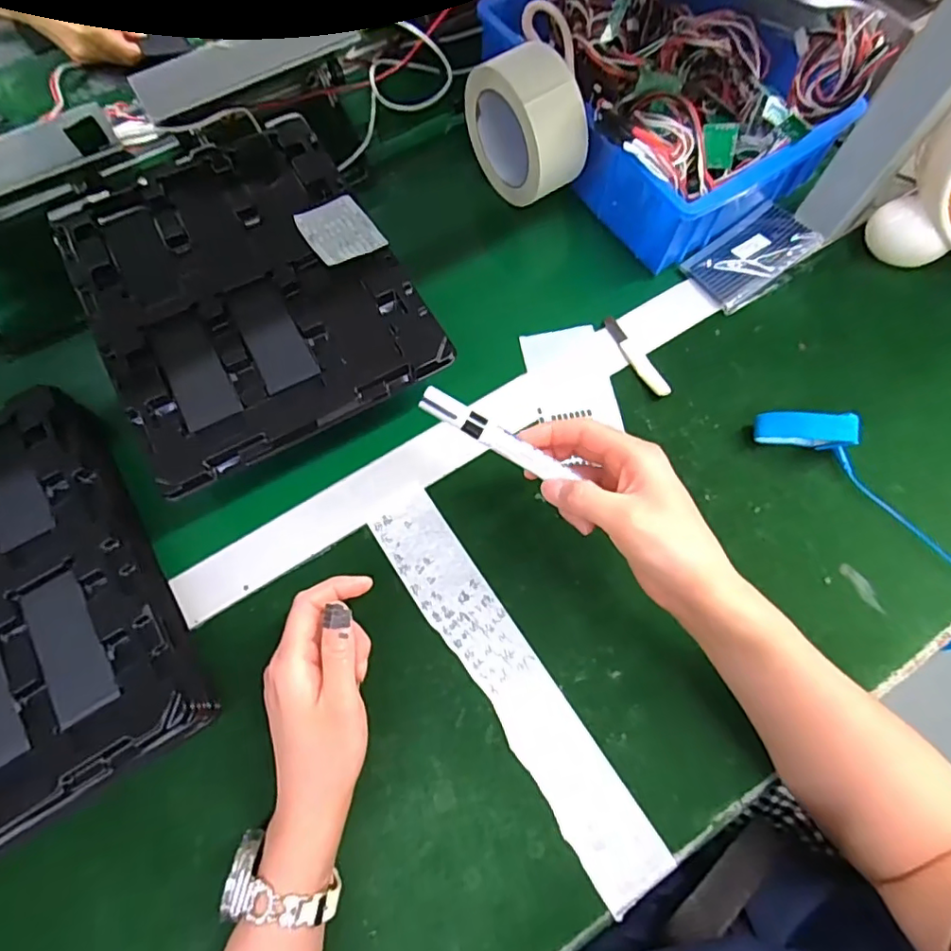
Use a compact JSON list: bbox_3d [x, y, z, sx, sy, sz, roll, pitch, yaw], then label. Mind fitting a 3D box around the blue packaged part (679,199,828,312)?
[{"bbox_3d":[0.249,-0.198,0.510,0.118,0.018,0.066,-37,75,-13],"label":"blue packaged part"}]

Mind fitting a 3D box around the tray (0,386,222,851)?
[{"bbox_3d":[-0.332,0.098,0.379,0.219,0.039,0.274,-30,74,-11],"label":"tray"}]

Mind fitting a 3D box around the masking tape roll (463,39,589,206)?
[{"bbox_3d":[0.044,-0.303,0.493,0.062,0.107,0.109,-27,73,-10],"label":"masking tape roll"}]

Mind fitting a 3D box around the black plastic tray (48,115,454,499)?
[{"bbox_3d":[-0.174,-0.146,0.428,0.212,0.018,0.273,-28,73,-10],"label":"black plastic tray"}]

